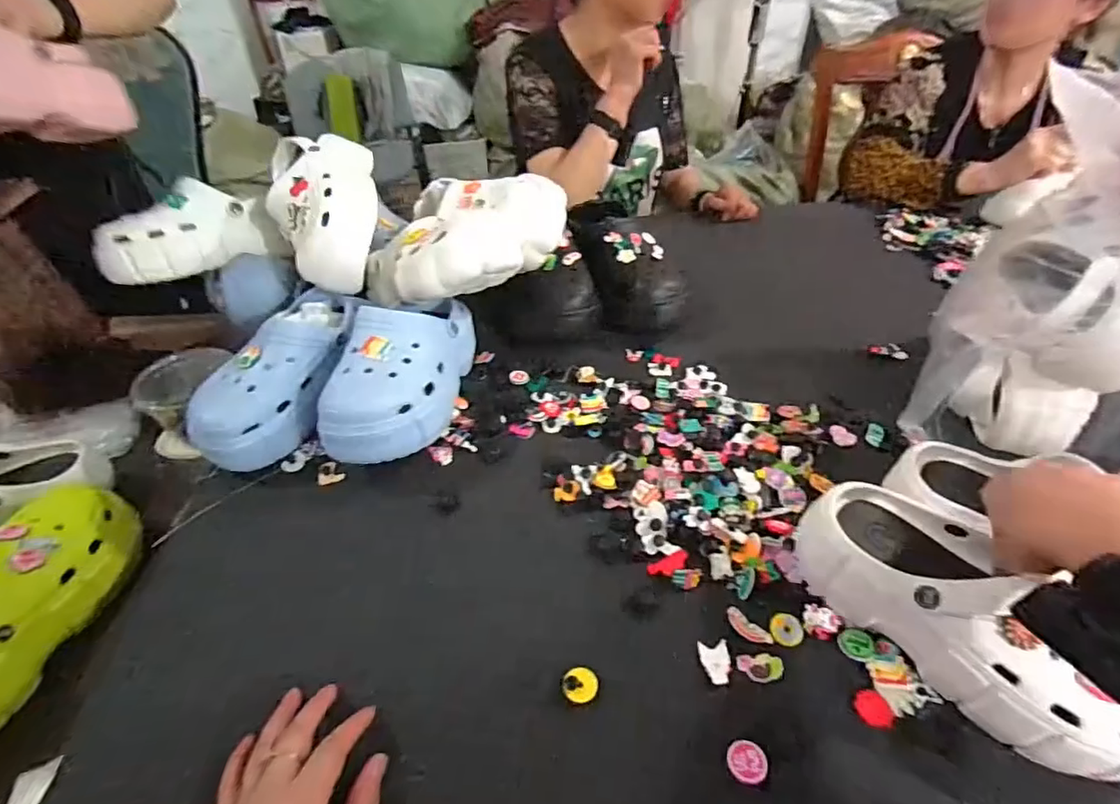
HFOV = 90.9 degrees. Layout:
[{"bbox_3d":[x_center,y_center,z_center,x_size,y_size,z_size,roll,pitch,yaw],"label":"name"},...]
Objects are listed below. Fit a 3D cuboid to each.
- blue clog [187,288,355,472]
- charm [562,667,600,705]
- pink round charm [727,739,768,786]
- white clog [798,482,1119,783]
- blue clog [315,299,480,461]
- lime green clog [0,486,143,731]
[{"bbox_3d":[-0.303,-0.036,0.602,0.089,0.083,0.231,16,66,19],"label":"blue clog"},{"bbox_3d":[0.016,0.213,0.415,0.028,0.006,0.025,-5,43,-3],"label":"charm"},{"bbox_3d":[0.127,0.244,0.373,0.025,0.004,0.025,-1,42,1],"label":"pink round charm"},{"bbox_3d":[0.283,0.151,0.387,0.080,0.091,0.229,-26,53,-24],"label":"white clog"},{"bbox_3d":[-0.170,-0.033,0.615,0.103,0.117,0.242,5,43,8],"label":"blue clog"},{"bbox_3d":[-0.529,0.194,0.535,0.096,0.108,0.256,2,43,4],"label":"lime green clog"}]

